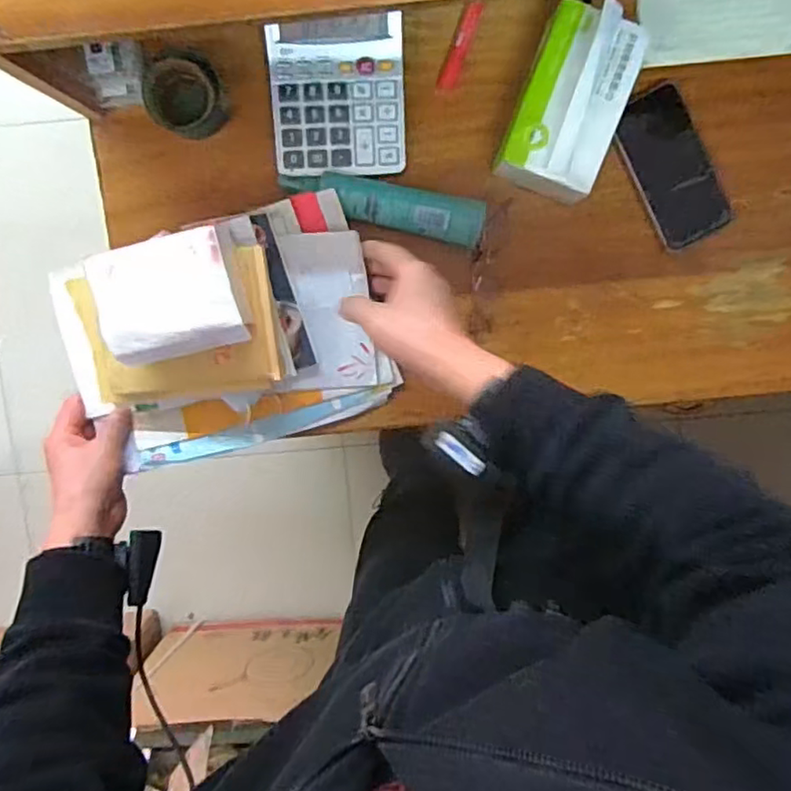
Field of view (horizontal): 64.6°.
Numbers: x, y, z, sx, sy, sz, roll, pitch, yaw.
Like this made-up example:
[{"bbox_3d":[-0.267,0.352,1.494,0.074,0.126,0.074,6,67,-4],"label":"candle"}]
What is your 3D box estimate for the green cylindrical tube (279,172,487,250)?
[{"bbox_3d":[-0.012,-0.193,0.633,0.211,0.035,0.047,10,98,-1],"label":"green cylindrical tube"}]

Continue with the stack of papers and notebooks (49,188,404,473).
[{"bbox_3d":[-0.175,-0.055,0.612,0.302,0.127,0.224,-17,98,3],"label":"stack of papers and notebooks"}]

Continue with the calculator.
[{"bbox_3d":[-0.057,-0.294,0.620,0.130,0.027,0.139,-2,98,1],"label":"calculator"}]

